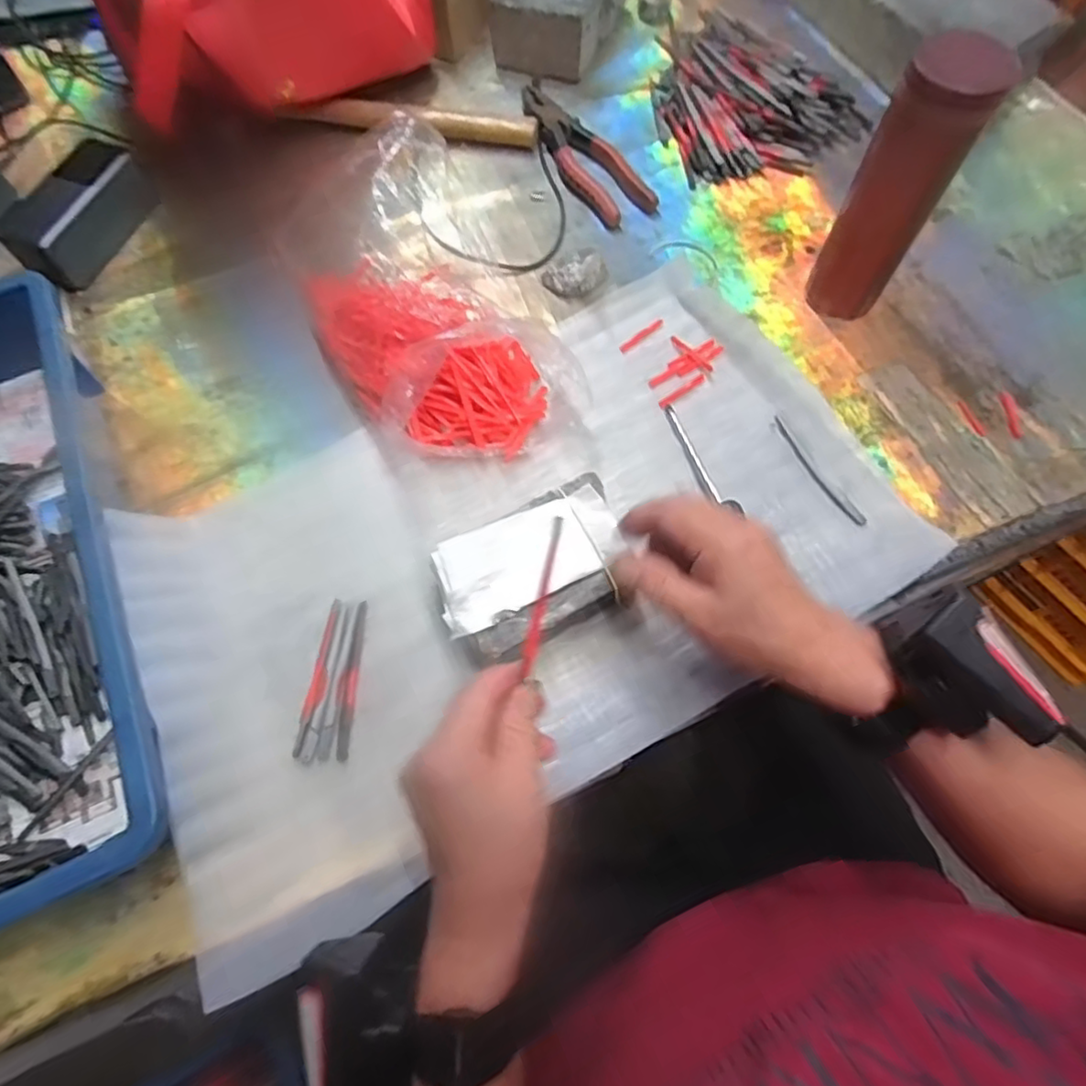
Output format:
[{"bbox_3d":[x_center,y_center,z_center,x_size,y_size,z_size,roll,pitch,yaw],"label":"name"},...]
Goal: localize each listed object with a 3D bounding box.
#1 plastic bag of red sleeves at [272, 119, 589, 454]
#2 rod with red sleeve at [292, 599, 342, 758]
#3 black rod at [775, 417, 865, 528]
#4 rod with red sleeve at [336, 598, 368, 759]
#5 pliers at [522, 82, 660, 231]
[{"bbox_3d":[-0.091,-0.180,0.485,0.162,0.089,0.251,-25,68,-10],"label":"plastic bag of red sleeves"},{"bbox_3d":[-0.147,0.087,0.418,0.012,0.006,0.100,7,67,4],"label":"rod with red sleeve"},{"bbox_3d":[0.203,-0.053,0.473,0.010,0.004,0.103,-27,69,-10],"label":"black rod"},{"bbox_3d":[-0.126,0.089,0.419,0.010,0.004,0.102,0,66,1],"label":"rod with red sleeve"},{"bbox_3d":[0.032,-0.377,0.609,0.061,0.017,0.203,-30,69,-11],"label":"pliers"}]

